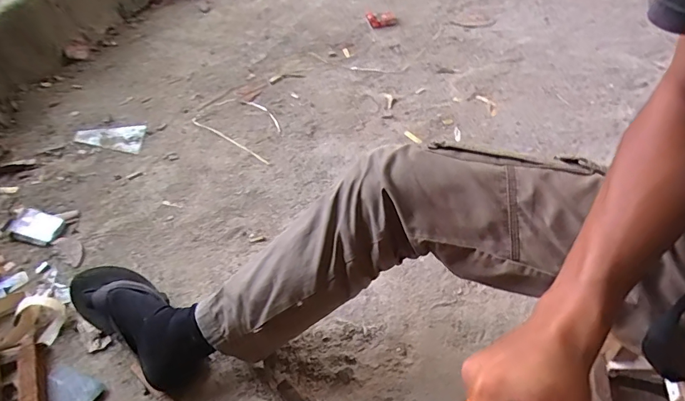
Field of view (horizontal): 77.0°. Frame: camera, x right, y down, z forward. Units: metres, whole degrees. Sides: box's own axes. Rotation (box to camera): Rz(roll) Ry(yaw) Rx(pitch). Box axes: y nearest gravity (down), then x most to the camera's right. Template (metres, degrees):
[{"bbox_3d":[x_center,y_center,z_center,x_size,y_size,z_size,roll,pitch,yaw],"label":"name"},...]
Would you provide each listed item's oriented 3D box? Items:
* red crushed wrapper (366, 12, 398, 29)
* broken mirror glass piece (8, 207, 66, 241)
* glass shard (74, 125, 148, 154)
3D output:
[{"bbox_3d":[0.141,-0.638,1.517,0.106,0.022,0.097,-12,46,-4],"label":"red crushed wrapper"},{"bbox_3d":[-0.664,0.052,0.933,0.125,0.012,0.064,12,47,17],"label":"broken mirror glass piece"},{"bbox_3d":[-0.621,-0.174,1.154,0.192,0.012,0.104,1,46,8],"label":"glass shard"}]

